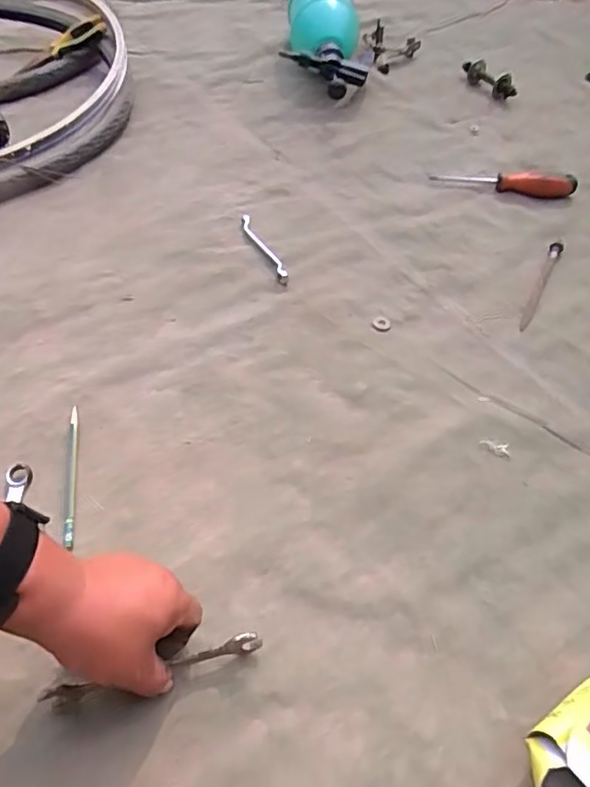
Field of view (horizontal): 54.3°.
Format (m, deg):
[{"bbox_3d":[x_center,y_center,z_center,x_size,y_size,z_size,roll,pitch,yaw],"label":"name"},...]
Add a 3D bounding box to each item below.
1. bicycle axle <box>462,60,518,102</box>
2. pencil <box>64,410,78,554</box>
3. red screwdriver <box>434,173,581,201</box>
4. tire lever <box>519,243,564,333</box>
[{"bbox_3d":[0.330,-0.534,0.973,0.028,0.039,0.106,-31,59,-21],"label":"bicycle axle"},{"bbox_3d":[-0.216,0.078,0.551,0.013,0.009,0.149,-10,54,-7],"label":"pencil"},{"bbox_3d":[0.295,-0.304,0.813,0.189,0.032,0.027,15,54,11],"label":"red screwdriver"},{"bbox_3d":[0.299,-0.132,0.701,0.015,0.020,0.153,25,57,18],"label":"tire lever"}]

